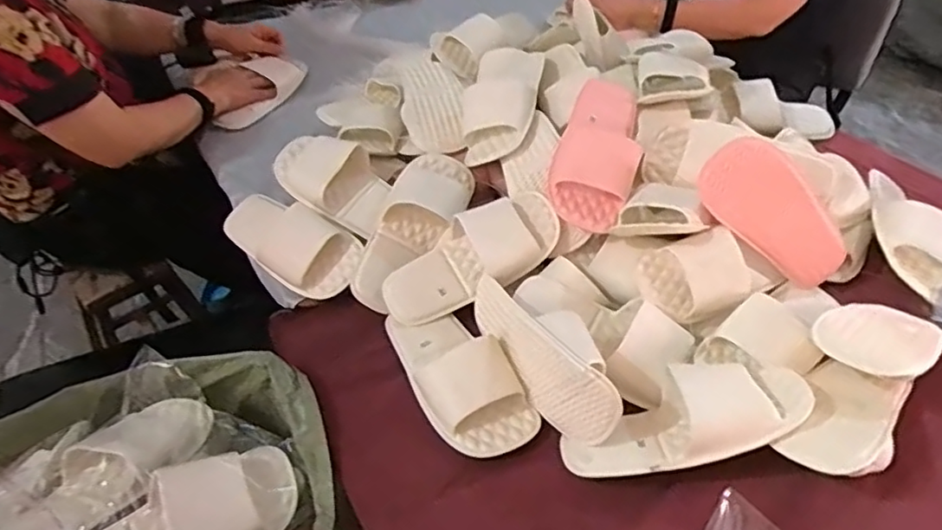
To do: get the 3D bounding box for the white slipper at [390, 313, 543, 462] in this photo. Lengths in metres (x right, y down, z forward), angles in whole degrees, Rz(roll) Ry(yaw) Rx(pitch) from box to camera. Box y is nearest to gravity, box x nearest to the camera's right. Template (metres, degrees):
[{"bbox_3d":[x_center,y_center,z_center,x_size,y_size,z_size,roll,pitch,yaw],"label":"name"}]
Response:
[{"bbox_3d":[-0.017,0.109,0.660,0.099,0.051,0.207,-22,47,-21],"label":"white slipper"}]

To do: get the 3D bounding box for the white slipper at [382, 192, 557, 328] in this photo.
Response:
[{"bbox_3d":[0.002,-0.007,0.760,0.232,0.042,0.102,-33,75,2],"label":"white slipper"}]

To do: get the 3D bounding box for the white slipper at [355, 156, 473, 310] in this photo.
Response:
[{"bbox_3d":[-0.081,-0.052,0.804,0.096,0.049,0.241,23,67,23],"label":"white slipper"}]

